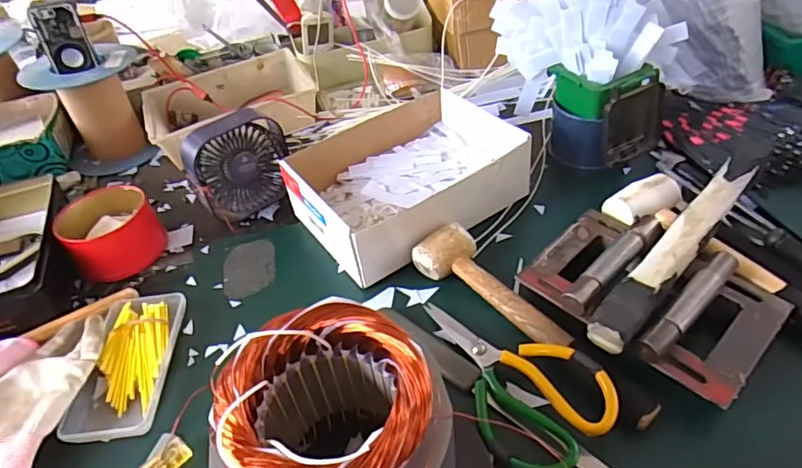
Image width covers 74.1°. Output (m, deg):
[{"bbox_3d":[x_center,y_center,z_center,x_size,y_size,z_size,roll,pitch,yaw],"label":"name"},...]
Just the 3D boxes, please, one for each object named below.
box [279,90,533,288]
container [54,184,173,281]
[{"bbox_3d":[0.006,-0.071,0.624,0.244,0.070,0.189,-29,48,-20],"label":"box"},{"bbox_3d":[-0.346,-0.006,0.634,0.111,0.061,0.098,32,57,34],"label":"container"}]

